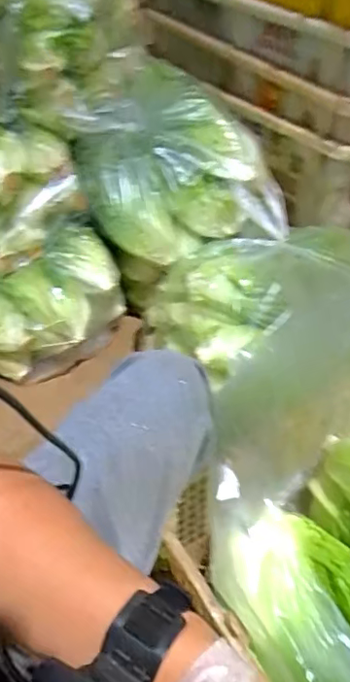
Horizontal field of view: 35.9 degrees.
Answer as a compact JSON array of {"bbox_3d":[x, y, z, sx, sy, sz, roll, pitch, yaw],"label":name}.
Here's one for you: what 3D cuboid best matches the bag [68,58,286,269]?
[{"bbox_3d":[-0.005,-0.294,0.958,0.356,0.214,0.232,35,55,29],"label":"bag"}]

